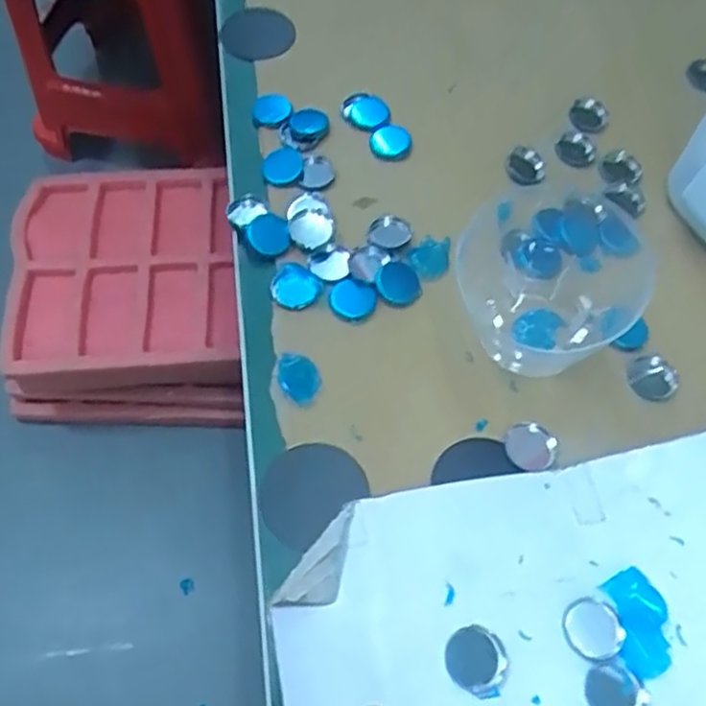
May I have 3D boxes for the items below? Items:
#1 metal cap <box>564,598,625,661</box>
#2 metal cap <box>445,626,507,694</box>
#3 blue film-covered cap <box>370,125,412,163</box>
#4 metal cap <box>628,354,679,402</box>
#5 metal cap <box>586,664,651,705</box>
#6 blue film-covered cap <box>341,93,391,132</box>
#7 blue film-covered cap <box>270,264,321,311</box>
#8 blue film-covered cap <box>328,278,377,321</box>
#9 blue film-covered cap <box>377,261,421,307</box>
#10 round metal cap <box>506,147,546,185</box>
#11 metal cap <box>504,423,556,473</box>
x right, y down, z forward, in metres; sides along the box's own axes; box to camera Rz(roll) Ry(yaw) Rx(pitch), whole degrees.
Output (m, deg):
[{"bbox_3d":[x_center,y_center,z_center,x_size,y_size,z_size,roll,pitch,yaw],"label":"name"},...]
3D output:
[{"bbox_3d":[0.078,0.089,0.231,0.019,0.004,0.018,0,62,-1],"label":"metal cap"},{"bbox_3d":[0.038,0.094,0.221,0.019,0.005,0.017,27,65,13],"label":"metal cap"},{"bbox_3d":[0.017,-0.096,0.325,0.019,0.004,0.018,0,62,-1],"label":"blue film-covered cap"},{"bbox_3d":[0.116,0.009,0.277,0.018,0.006,0.017,0,62,-1],"label":"metal cap"},{"bbox_3d":[0.082,0.107,0.223,0.019,0.004,0.017,34,66,16],"label":"metal cap"},{"bbox_3d":[0.006,-0.111,0.332,0.022,0.006,0.018,-1,62,-1],"label":"blue film-covered cap"},{"bbox_3d":[-0.023,-0.027,0.289,0.020,0.004,0.019,0,62,-1],"label":"blue film-covered cap"},{"bbox_3d":[0.000,-0.022,0.287,0.018,0.004,0.017,0,62,-1],"label":"blue film-covered cap"},{"bbox_3d":[0.018,-0.029,0.291,0.018,0.004,0.018,0,62,-1],"label":"blue film-covered cap"},{"bbox_3d":[0.078,-0.084,0.322,0.018,0.004,0.019,14,62,6],"label":"round metal cap"},{"bbox_3d":[0.065,0.033,0.261,0.017,0.007,0.017,0,62,-1],"label":"metal cap"}]

